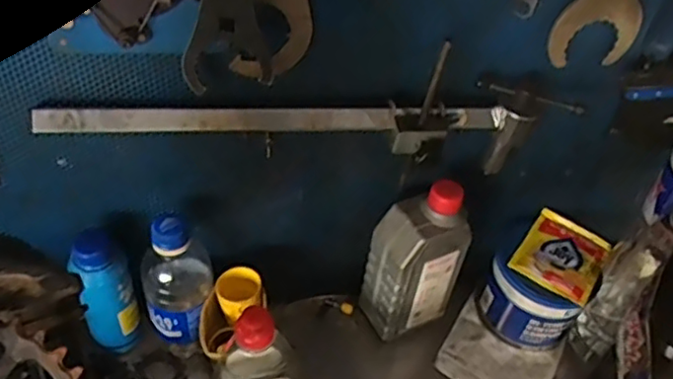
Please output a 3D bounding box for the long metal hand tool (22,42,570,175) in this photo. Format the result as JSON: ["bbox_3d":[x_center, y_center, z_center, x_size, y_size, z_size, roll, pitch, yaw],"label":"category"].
[{"bbox_3d":[-0.009,-0.048,0.516,0.429,0.084,0.059,-1,43,-8],"label":"long metal hand tool"}]

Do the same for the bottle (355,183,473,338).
[{"bbox_3d":[0.078,0.066,0.616,0.081,0.167,0.057,-19,48,-24],"label":"bottle"}]

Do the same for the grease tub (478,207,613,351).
[{"bbox_3d":[0.215,0.096,0.667,0.092,0.093,0.110,29,47,23],"label":"grease tub"}]

